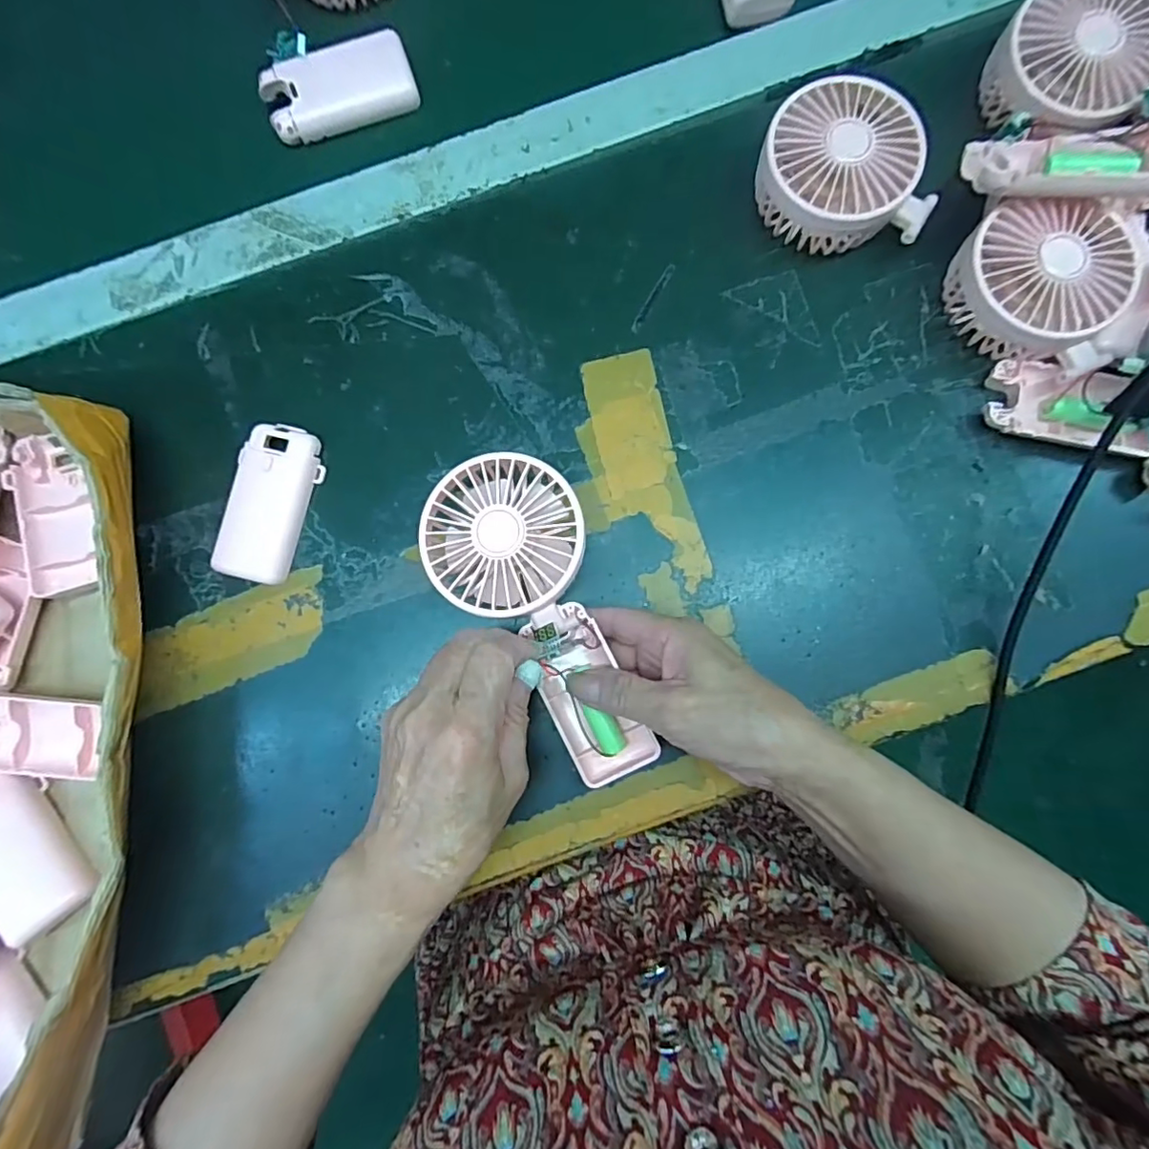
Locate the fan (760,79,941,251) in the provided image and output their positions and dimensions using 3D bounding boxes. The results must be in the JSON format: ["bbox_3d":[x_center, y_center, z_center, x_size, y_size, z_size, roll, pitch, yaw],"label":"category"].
[{"bbox_3d":[0.155,-0.235,0.336,0.100,0.043,0.087,-2,84,1],"label":"fan"}]

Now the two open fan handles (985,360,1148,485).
[{"bbox_3d":[0.316,-0.090,0.324,0.151,0.030,0.078,18,85,3],"label":"two open fan handles"}]

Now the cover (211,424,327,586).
[{"bbox_3d":[-0.182,-0.043,0.341,0.044,0.014,0.092,16,85,3],"label":"cover"}]

